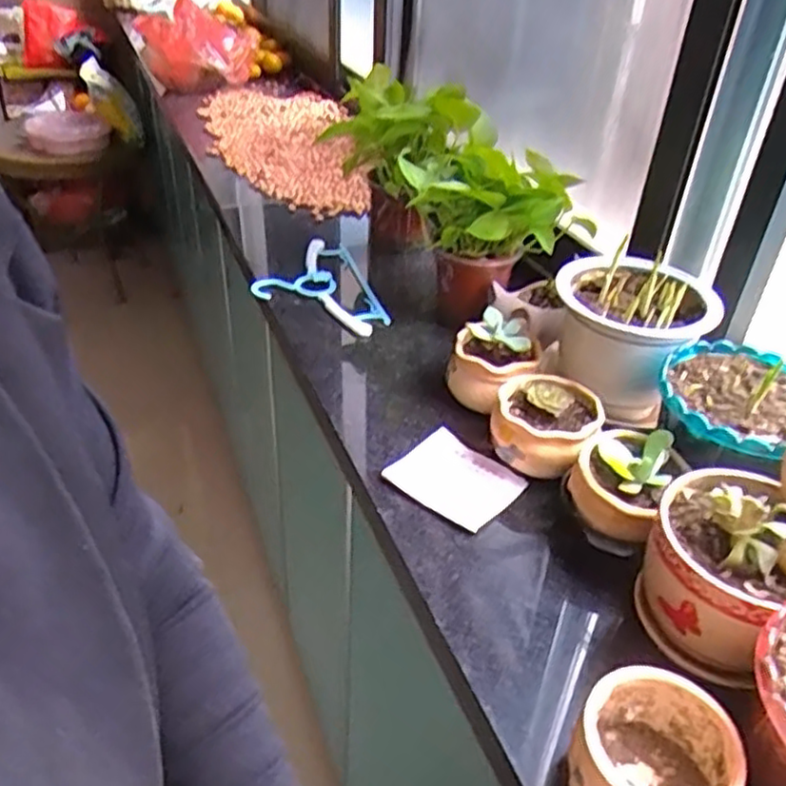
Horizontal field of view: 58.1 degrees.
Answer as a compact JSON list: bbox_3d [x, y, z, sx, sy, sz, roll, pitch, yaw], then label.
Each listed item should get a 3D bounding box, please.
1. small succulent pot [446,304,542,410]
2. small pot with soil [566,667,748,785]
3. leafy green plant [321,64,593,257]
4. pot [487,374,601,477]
[{"bbox_3d":[0.107,-0.029,0.743,0.076,0.102,0.072,3,32,-2],"label":"small succulent pot"},{"bbox_3d":[0.153,0.220,0.420,0.086,0.062,0.085,3,32,-2],"label":"small pot with soil"},{"bbox_3d":[0.064,-0.277,0.873,0.179,0.130,0.362,-20,52,-33],"label":"leafy green plant"},{"bbox_3d":[0.143,0.037,0.677,0.095,0.073,0.091,3,32,-2],"label":"pot"}]

